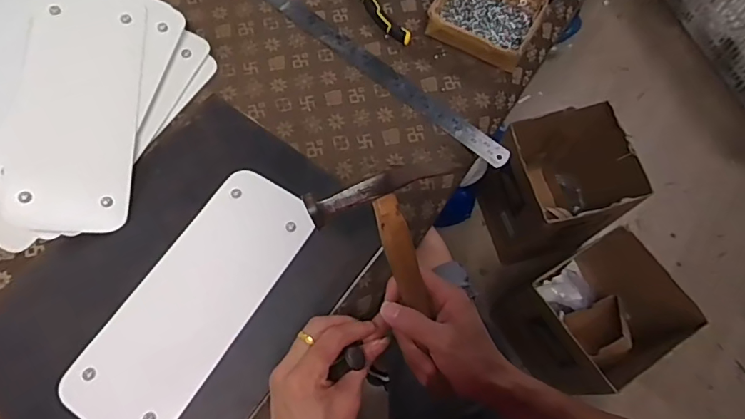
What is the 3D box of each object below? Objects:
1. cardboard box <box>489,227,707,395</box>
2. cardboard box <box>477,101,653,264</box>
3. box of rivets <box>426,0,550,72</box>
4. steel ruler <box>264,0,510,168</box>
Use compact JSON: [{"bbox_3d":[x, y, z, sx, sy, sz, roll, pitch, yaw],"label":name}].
[{"bbox_3d":[0.480,0.237,1.118,0.268,0.321,0.297,-31,72,-13],"label":"cardboard box"},{"bbox_3d":[0.442,-0.042,1.206,0.264,0.333,0.274,-19,70,-9],"label":"cardboard box"},{"bbox_3d":[0.159,-0.278,0.669,0.145,0.036,0.146,28,70,9],"label":"box of rivets"},{"bbox_3d":[-0.070,-0.249,0.670,0.617,0.009,0.036,39,76,12],"label":"steel ruler"}]

